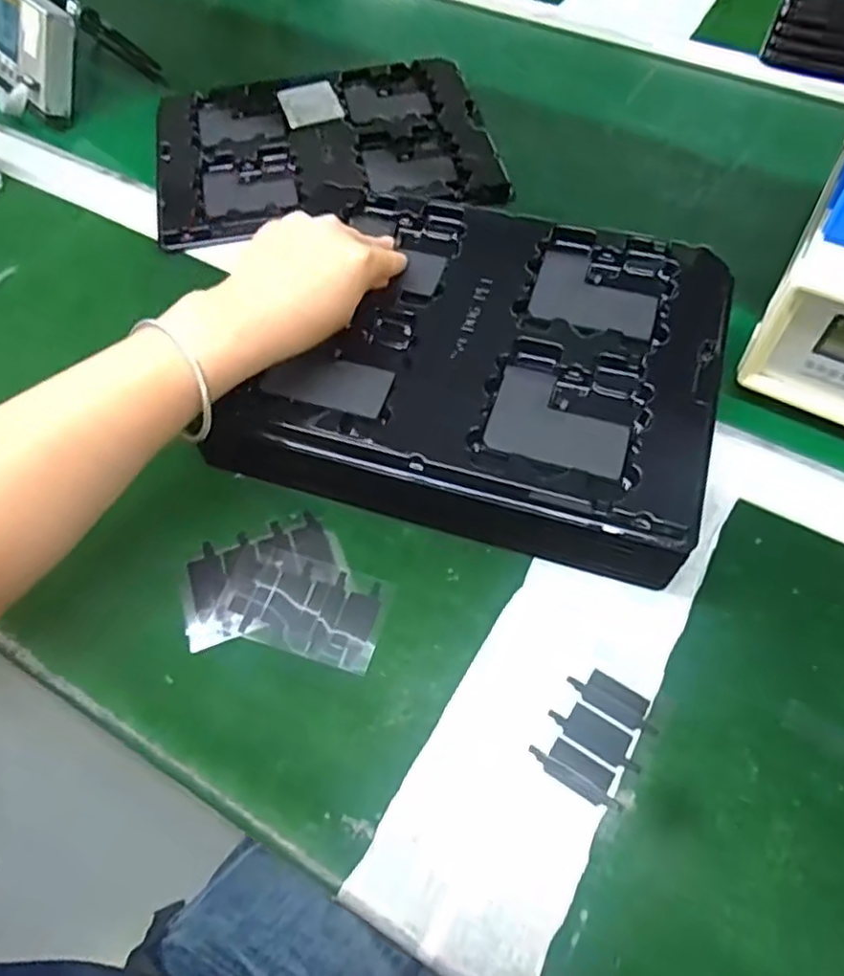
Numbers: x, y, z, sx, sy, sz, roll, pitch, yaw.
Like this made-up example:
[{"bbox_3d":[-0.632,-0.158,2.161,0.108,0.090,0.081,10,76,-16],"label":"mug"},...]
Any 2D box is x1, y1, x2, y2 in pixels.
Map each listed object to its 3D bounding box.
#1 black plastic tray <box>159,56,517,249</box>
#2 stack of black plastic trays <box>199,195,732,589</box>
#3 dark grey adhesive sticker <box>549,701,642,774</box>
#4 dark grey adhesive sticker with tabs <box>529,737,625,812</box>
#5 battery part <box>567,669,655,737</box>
[{"bbox_3d":[-0.087,-0.307,0.595,0.290,0.014,0.212,-11,61,-4],"label":"black plastic tray"},{"bbox_3d":[0.032,-0.076,0.421,0.284,0.064,0.225,16,62,11],"label":"stack of black plastic trays"},{"bbox_3d":[0.091,0.127,0.341,0.047,0.004,0.019,30,66,18],"label":"dark grey adhesive sticker"},{"bbox_3d":[0.078,0.141,0.332,0.049,0.004,0.019,30,66,18],"label":"dark grey adhesive sticker with tabs"},{"bbox_3d":[0.102,0.111,0.350,0.047,0.004,0.018,28,65,17],"label":"battery part"}]

